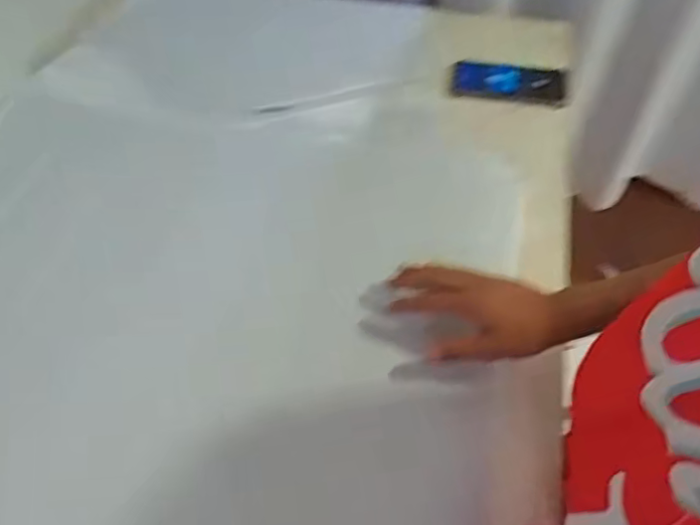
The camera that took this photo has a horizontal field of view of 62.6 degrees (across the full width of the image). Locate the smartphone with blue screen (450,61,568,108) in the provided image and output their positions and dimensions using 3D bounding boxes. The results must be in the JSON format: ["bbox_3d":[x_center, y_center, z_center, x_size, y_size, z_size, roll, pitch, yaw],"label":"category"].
[{"bbox_3d":[0.232,-0.260,0.835,0.166,0.016,0.066,7,75,4],"label":"smartphone with blue screen"}]

